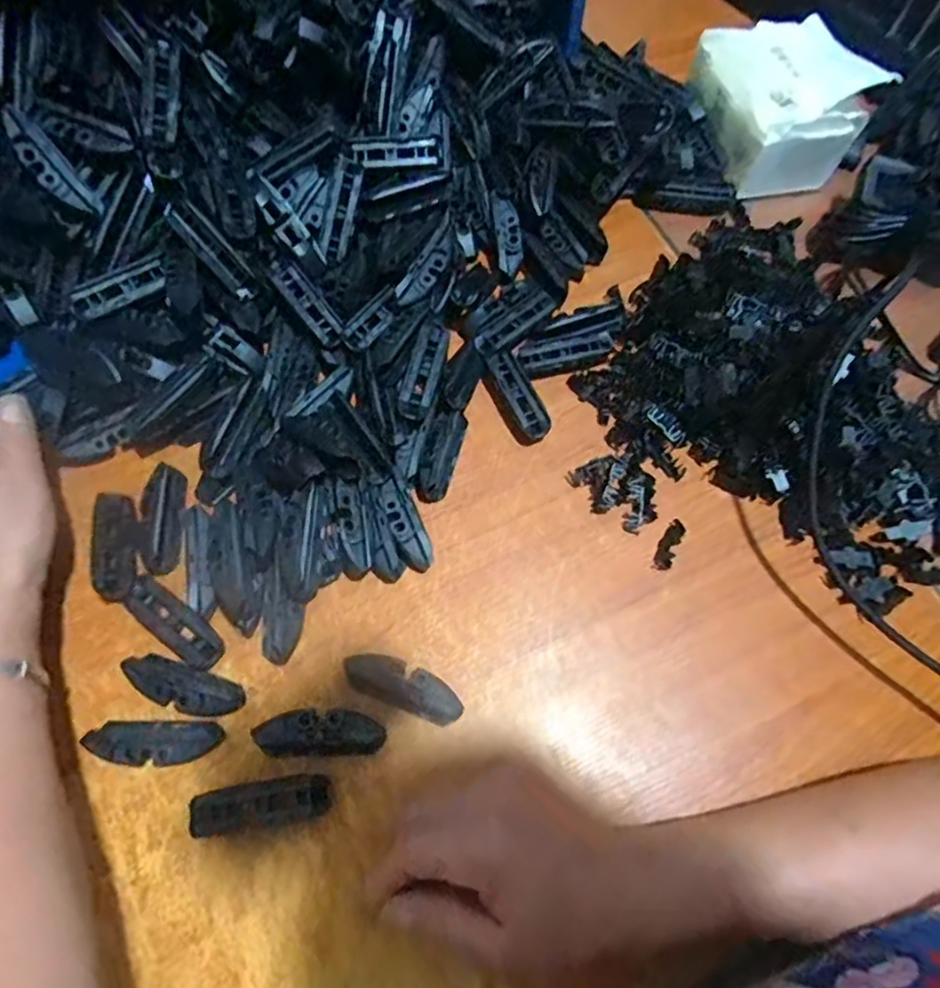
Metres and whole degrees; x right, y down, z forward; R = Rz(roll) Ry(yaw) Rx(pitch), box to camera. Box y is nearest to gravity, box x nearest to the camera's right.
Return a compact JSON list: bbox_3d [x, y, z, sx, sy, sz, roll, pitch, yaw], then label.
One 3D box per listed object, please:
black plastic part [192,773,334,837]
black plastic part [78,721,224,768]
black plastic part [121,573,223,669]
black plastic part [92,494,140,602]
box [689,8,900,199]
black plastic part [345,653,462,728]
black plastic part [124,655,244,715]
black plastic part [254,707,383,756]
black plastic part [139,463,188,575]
[{"bbox_3d":[-0.112,0.168,0.330,0.070,0.013,0.022,-7,68,-6],"label":"black plastic part"},{"bbox_3d":[-0.173,0.137,0.337,0.067,0.017,0.022,2,67,-2],"label":"black plastic part"},{"bbox_3d":[-0.175,0.076,0.363,0.071,0.014,0.024,36,70,12],"label":"black plastic part"},{"bbox_3d":[-0.218,0.031,0.379,0.021,0.017,0.070,-11,68,-7],"label":"black plastic part"},{"bbox_3d":[0.251,-0.331,0.508,0.095,0.071,0.143,-17,69,-10],"label":"box"},{"bbox_3d":[-0.038,0.111,0.354,0.070,0.018,0.024,20,67,6],"label":"black plastic part"},{"bbox_3d":[-0.164,0.110,0.350,0.067,0.015,0.023,16,67,4],"label":"black plastic part"},{"bbox_3d":[-0.084,0.133,0.341,0.071,0.021,0.023,0,67,-3],"label":"black plastic part"},{"bbox_3d":[-0.198,0.015,0.392,0.024,0.009,0.073,-1,67,-4],"label":"black plastic part"}]

